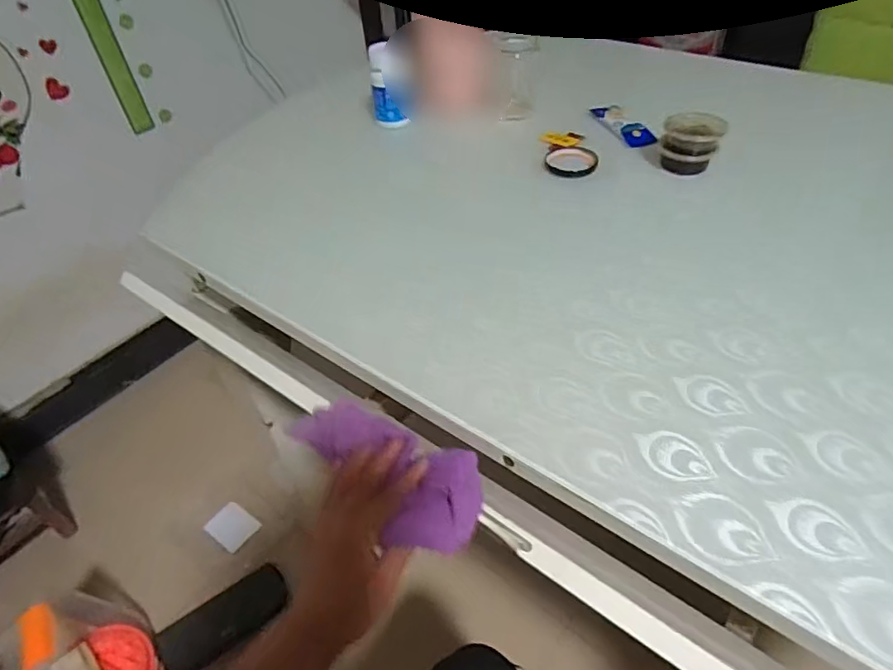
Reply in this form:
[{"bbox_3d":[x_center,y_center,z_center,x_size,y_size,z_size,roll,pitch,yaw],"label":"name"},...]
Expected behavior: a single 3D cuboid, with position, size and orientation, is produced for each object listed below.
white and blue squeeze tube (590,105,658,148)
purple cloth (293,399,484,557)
[{"bbox_3d":[0.246,-0.293,0.771,0.046,0.006,0.122,-13,45,-8],"label":"white and blue squeeze tube"},{"bbox_3d":[-0.047,0.103,0.444,0.188,0.035,0.071,20,49,39],"label":"purple cloth"}]

